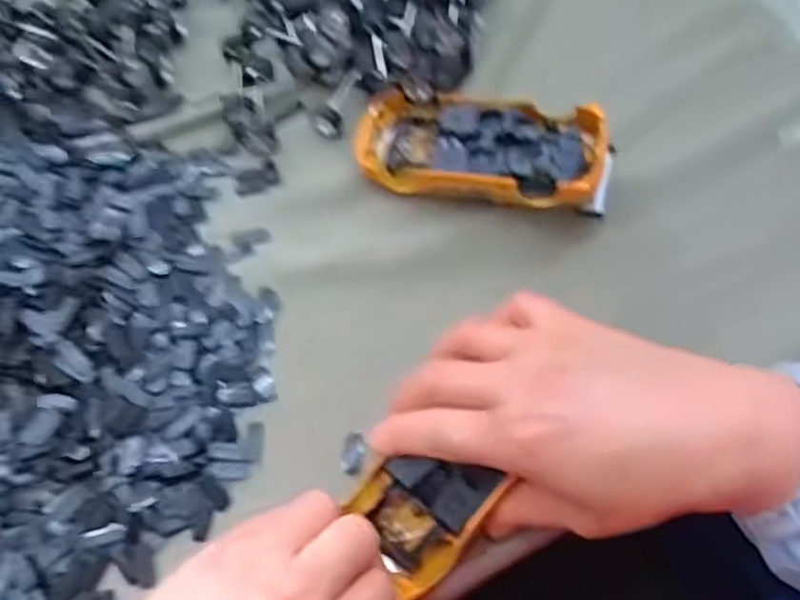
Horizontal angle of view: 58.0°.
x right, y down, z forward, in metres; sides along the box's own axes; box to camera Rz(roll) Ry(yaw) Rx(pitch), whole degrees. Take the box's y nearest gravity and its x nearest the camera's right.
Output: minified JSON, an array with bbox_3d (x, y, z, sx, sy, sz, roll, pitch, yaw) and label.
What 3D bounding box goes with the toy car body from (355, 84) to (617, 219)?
[{"bbox_3d":[0.042,-0.079,0.385,0.136,0.040,0.058,16,71,8],"label":"toy car body"}]

